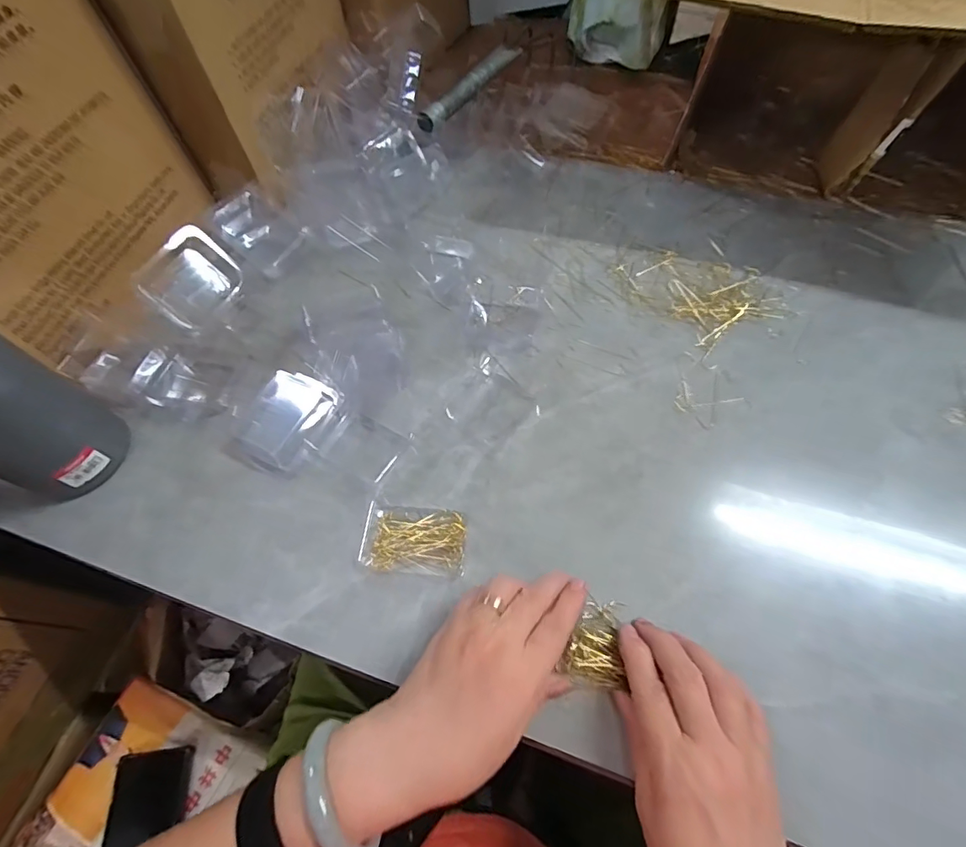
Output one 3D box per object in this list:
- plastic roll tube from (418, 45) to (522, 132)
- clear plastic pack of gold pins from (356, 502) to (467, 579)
[{"bbox_3d":[-0.013,-0.418,0.576,0.024,0.019,0.205,24,65,16],"label":"plastic roll tube"},{"bbox_3d":[-0.051,0.087,0.357,0.075,0.010,0.050,4,61,4],"label":"clear plastic pack of gold pins"}]

